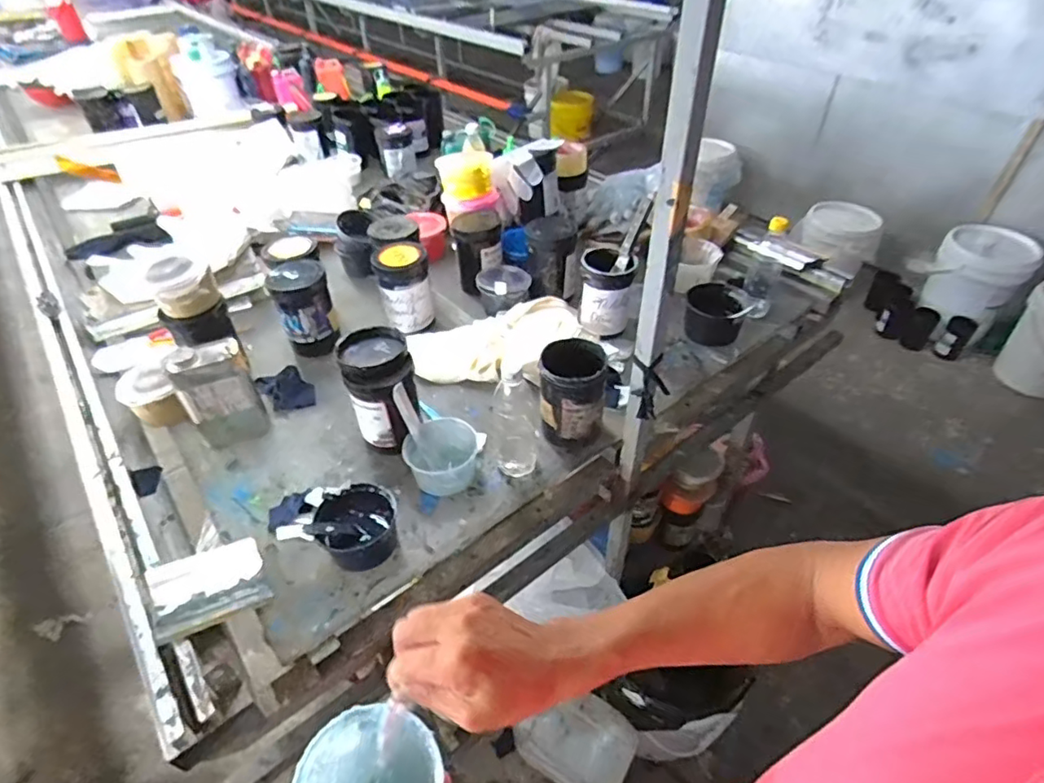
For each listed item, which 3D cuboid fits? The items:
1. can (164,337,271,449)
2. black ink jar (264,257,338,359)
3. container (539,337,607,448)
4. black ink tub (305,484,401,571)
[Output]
[{"bbox_3d":[-0.505,0.005,0.953,0.110,0.172,0.061,-25,48,-23],"label":"can"},{"bbox_3d":[-0.437,-0.172,1.152,0.106,0.164,0.116,-17,45,-15],"label":"black ink jar"},{"bbox_3d":[0.082,-0.003,0.936,0.103,0.126,0.101,3,43,6],"label":"container"},{"bbox_3d":[-0.239,0.196,0.823,0.111,0.075,0.106,-1,43,1],"label":"black ink tub"}]

